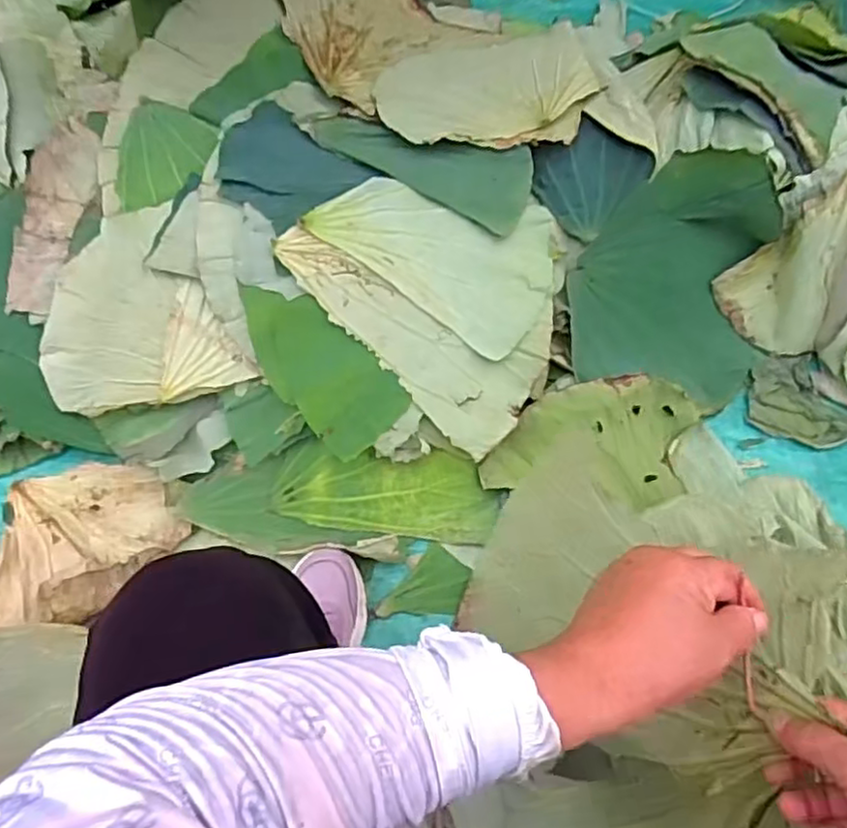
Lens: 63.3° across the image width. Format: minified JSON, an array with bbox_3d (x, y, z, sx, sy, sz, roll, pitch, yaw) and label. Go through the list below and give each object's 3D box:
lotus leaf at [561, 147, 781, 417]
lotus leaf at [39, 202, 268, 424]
[{"bbox_3d":[0.309,-0.153,0.849,0.241,0.085,0.323,4,97,4],"label":"lotus leaf"},{"bbox_3d":[-0.345,-0.101,0.797,0.205,0.026,0.225,-29,93,-2],"label":"lotus leaf"}]

